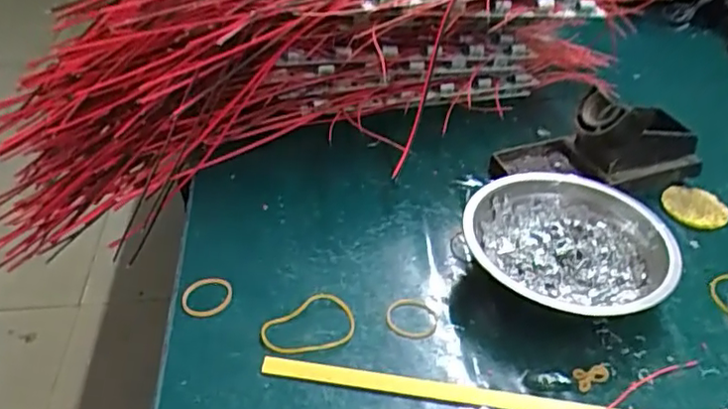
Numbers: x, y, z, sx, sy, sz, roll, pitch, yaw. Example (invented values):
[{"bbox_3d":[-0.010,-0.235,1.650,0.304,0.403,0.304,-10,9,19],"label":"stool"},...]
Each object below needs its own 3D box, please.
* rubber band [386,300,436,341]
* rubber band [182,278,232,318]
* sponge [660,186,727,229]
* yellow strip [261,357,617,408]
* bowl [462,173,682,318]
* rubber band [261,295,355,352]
[{"bbox_3d":[0.029,0.068,0.375,0.031,0.004,0.030,5,39,2],"label":"rubber band"},{"bbox_3d":[-0.097,0.056,0.381,0.029,0.004,0.031,2,39,-2],"label":"rubber band"},{"bbox_3d":[0.249,0.003,0.466,0.047,0.007,0.040,19,41,19],"label":"sponge"},{"bbox_3d":[0.100,0.109,0.328,0.309,0.005,0.013,7,39,5],"label":"yellow strip"},{"bbox_3d":[0.127,0.033,0.395,0.122,0.040,0.119,2,39,-2],"label":"bowl"},{"bbox_3d":[-0.031,0.072,0.364,0.055,0.004,0.040,-25,46,-31],"label":"rubber band"}]

